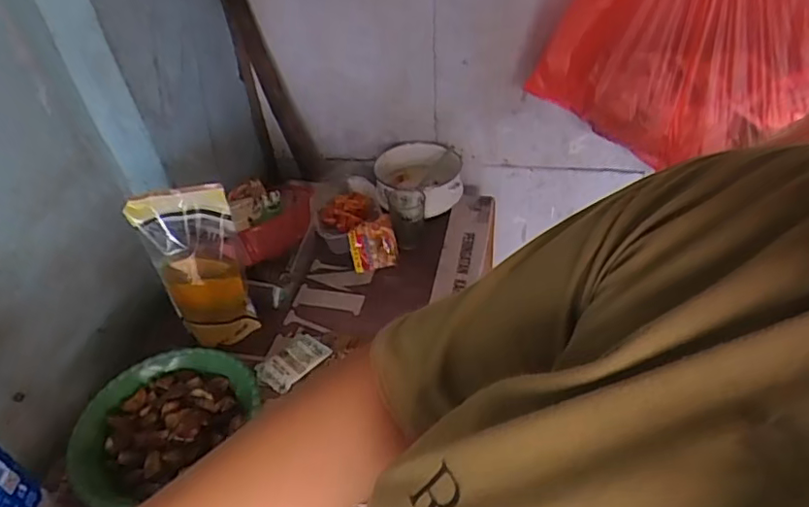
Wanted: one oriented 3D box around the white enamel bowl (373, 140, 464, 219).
[{"bbox_3d":[0.027,-0.136,1.092,0.166,0.084,0.171,-3,40,3],"label":"white enamel bowl"}]

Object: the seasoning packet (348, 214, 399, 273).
[{"bbox_3d":[-0.054,-0.017,0.979,0.078,0.085,0.013,-13,6,-10],"label":"seasoning packet"}]

